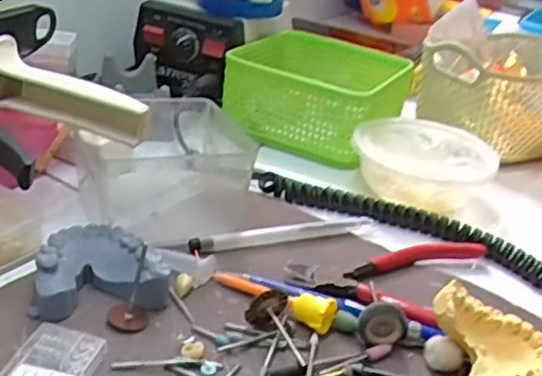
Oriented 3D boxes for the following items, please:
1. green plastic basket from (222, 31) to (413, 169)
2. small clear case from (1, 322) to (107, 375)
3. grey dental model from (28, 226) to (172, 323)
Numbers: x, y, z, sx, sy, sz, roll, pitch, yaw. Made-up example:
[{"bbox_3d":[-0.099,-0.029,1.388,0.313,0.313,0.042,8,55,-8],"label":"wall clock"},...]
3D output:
[{"bbox_3d":[0.041,-0.082,0.600,0.128,0.059,0.134,19,30,21],"label":"green plastic basket"},{"bbox_3d":[-0.098,0.080,0.308,0.035,0.006,0.045,13,28,9],"label":"small clear case"},{"bbox_3d":[-0.090,0.042,0.363,0.065,0.023,0.052,-1,29,-17],"label":"grey dental model"}]

